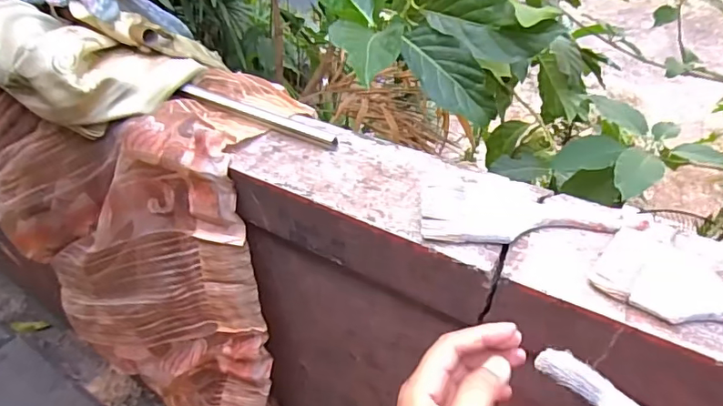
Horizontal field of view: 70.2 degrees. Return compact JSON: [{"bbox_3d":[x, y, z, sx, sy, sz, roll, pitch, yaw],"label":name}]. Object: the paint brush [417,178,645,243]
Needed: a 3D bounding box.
[{"bbox_3d":[0.159,0.003,0.494,0.197,0.019,0.101,1,39,7],"label":"paint brush"}]

